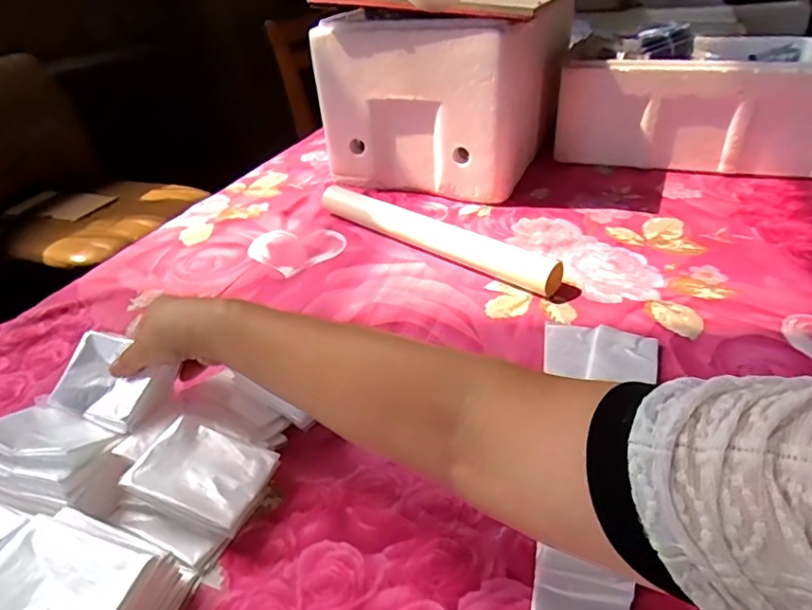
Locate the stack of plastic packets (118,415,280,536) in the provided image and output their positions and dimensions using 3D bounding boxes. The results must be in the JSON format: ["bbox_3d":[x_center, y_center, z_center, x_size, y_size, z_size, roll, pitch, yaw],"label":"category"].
[{"bbox_3d":[-0.141,0.123,0.382,0.085,0.040,0.066,10,38,19],"label":"stack of plastic packets"}]

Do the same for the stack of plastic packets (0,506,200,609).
[{"bbox_3d":[-0.188,0.167,0.311,0.096,0.050,0.074,8,37,16],"label":"stack of plastic packets"}]

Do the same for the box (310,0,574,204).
[{"bbox_3d":[0.047,-0.302,0.805,0.317,0.251,0.173,13,39,22],"label":"box"}]

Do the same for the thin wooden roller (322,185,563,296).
[{"bbox_3d":[0.022,-0.087,0.668,0.357,0.041,0.032,24,44,34],"label":"thin wooden roller"}]

